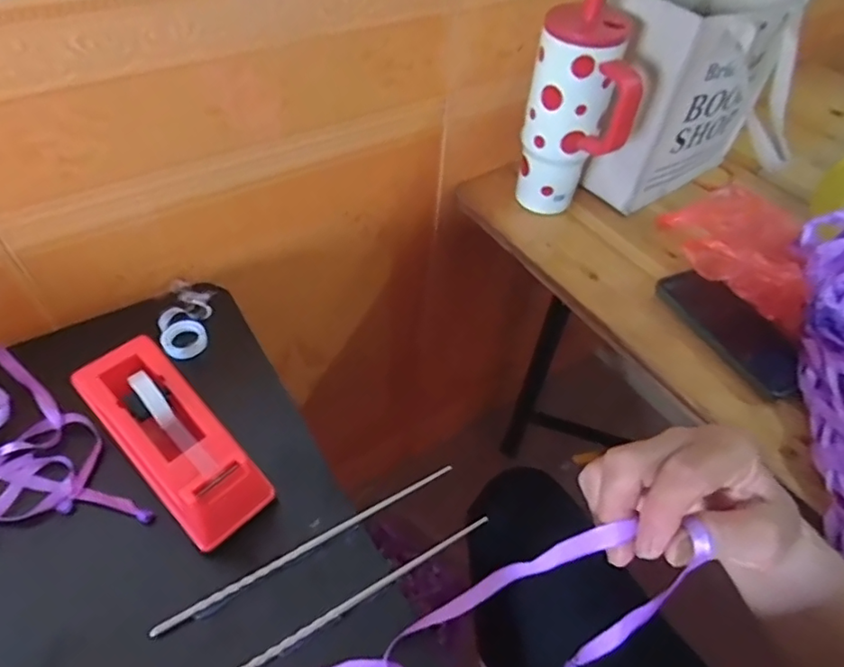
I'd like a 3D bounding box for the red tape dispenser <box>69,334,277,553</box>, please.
[{"bbox_3d":[-0.175,0.075,0.392,0.154,0.071,0.062,38,57,25],"label":"red tape dispenser"}]

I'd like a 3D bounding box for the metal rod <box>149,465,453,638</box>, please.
[{"bbox_3d":[-0.075,0.148,0.389,0.223,0.007,0.007,-23,55,-22],"label":"metal rod"}]

